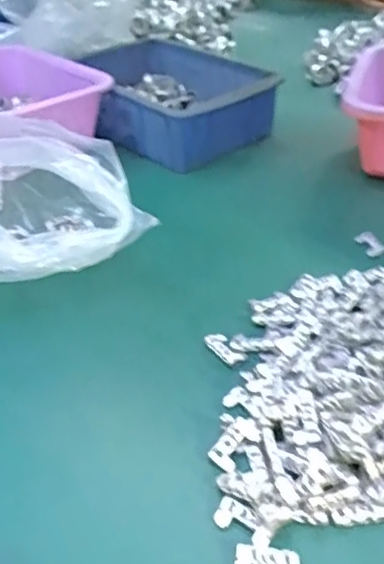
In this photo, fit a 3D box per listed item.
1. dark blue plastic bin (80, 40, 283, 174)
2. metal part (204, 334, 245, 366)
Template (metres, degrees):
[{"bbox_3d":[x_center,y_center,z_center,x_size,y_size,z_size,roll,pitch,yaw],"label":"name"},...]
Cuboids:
[{"bbox_3d":[-0.034,-0.228,0.722,0.252,0.077,0.177,31,48,34],"label":"dark blue plastic bin"},{"bbox_3d":[0.023,0.047,0.407,0.016,0.006,0.033,-22,43,-25],"label":"metal part"}]

